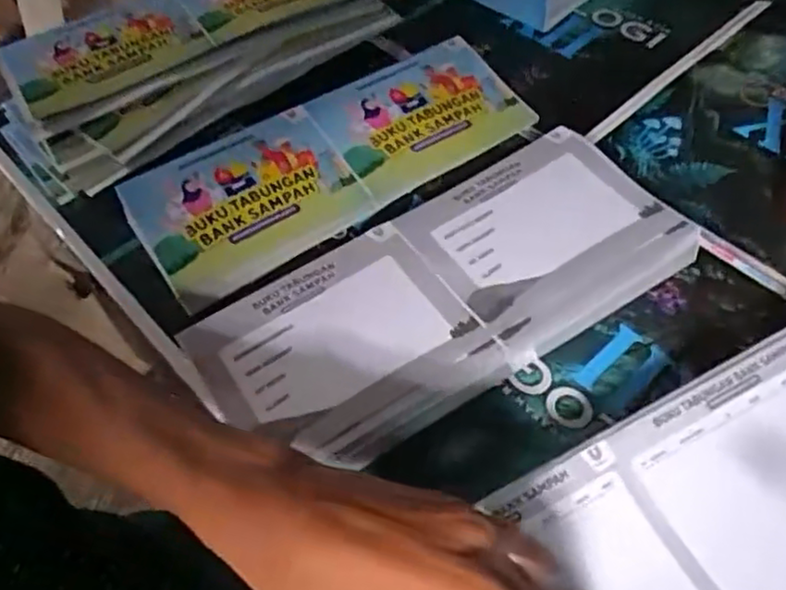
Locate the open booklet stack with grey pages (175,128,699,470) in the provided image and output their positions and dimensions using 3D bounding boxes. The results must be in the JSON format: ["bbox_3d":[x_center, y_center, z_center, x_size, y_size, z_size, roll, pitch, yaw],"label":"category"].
[{"bbox_3d":[0.034,-0.004,0.428,0.301,0.023,0.131,-28,58,-18],"label":"open booklet stack with grey pages"}]

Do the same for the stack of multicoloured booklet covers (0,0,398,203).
[{"bbox_3d":[-0.164,-0.216,0.591,0.345,0.046,0.168,-36,61,-22],"label":"stack of multicoloured booklet covers"}]

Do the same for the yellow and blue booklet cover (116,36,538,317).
[{"bbox_3d":[-0.045,-0.105,0.518,0.300,0.026,0.122,-30,59,-19],"label":"yellow and blue booklet cover"}]

